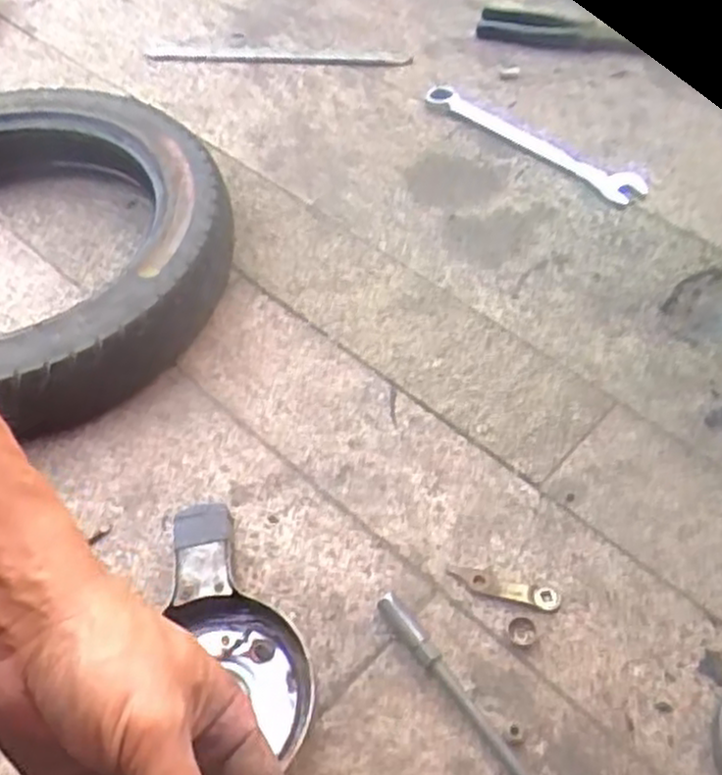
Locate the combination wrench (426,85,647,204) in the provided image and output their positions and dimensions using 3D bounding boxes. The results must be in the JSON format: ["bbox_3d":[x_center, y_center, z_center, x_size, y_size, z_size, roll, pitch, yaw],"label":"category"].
[{"bbox_3d":[0.174,-0.258,0.809,0.047,0.013,0.260,-37,59,-25],"label":"combination wrench"}]

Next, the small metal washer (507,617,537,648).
[{"bbox_3d":[0.097,0.146,0.472,0.016,0.004,0.017,-1,51,1],"label":"small metal washer"}]

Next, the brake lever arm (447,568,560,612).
[{"bbox_3d":[0.089,0.125,0.492,0.068,0.004,0.015,12,52,11],"label":"brake lever arm"}]

